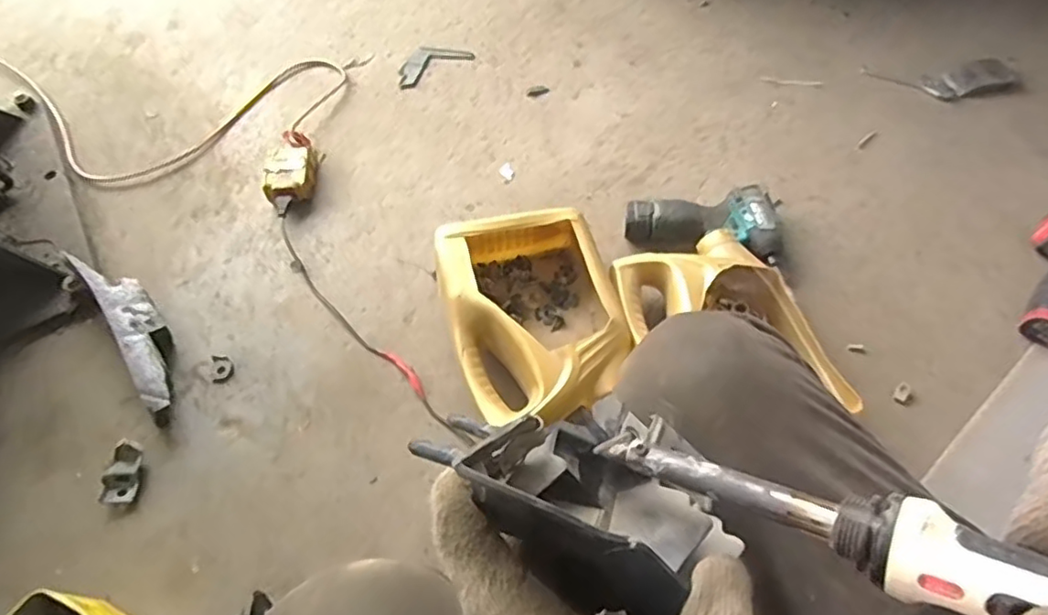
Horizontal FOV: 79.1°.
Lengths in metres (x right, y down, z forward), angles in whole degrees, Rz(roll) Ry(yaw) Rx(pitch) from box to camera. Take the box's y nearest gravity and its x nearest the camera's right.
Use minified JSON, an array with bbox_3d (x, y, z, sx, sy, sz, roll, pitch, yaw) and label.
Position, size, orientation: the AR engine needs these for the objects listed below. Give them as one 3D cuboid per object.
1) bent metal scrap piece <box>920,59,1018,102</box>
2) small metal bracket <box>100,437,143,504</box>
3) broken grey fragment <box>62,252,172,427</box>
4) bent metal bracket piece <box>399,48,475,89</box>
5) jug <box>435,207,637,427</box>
[{"bbox_3d":[0.737,-0.379,1.048,0.143,0.021,0.062,-12,60,-4],"label":"bent metal scrap piece"},{"bbox_3d":[-0.489,0.200,0.769,0.035,0.032,0.070,-4,60,0],"label":"small metal bracket"},{"bbox_3d":[-0.522,0.026,0.843,0.073,0.080,0.275,-32,64,-15],"label":"broken grey fragment"},{"bbox_3d":[-0.170,-0.449,1.149,0.143,0.007,0.082,-30,63,-14],"label":"bent metal bracket piece"},{"bbox_3d":[0.017,0.017,0.800,0.205,0.117,0.289,-12,60,-4],"label":"jug"}]

